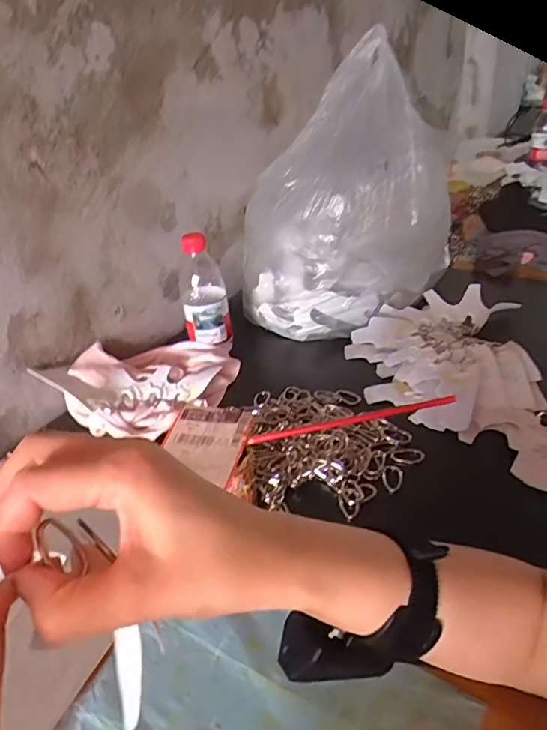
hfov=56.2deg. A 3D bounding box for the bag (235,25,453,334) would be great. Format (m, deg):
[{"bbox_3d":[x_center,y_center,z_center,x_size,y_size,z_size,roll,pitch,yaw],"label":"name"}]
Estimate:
[{"bbox_3d":[0.105,-0.238,0.736,0.300,0.351,0.213,-5,33,3],"label":"bag"}]

